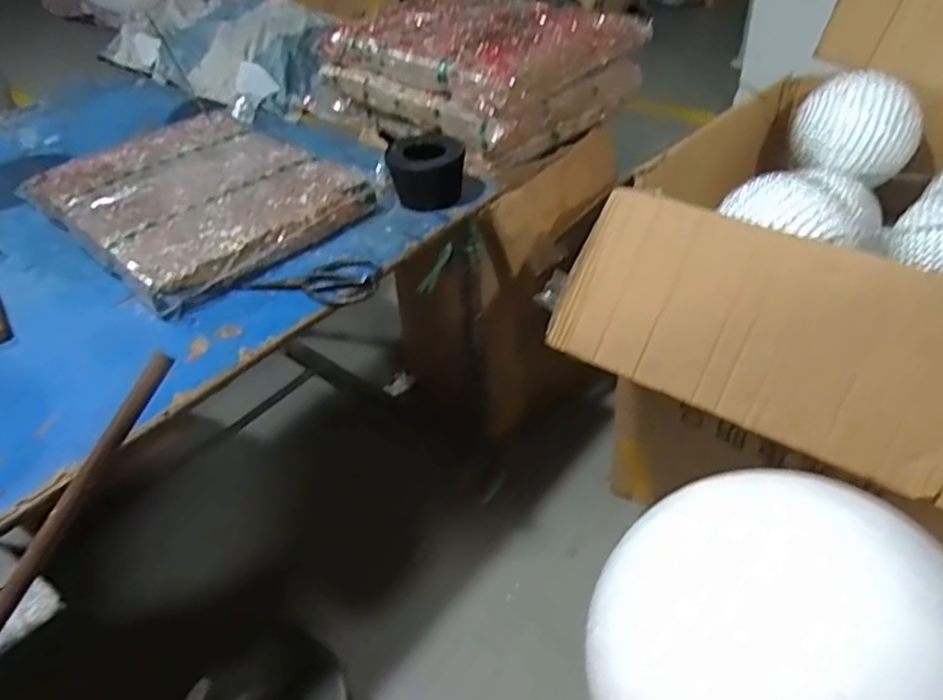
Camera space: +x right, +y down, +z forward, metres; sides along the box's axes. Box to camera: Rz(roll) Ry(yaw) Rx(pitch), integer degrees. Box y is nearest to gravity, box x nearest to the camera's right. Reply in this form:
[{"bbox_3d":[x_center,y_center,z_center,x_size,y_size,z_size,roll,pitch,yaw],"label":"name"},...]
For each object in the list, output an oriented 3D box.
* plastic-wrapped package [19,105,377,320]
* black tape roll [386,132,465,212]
[{"bbox_3d":[-0.434,-0.251,1.055,0.358,0.045,0.530,-35,48,-30],"label":"plastic-wrapped package"},{"bbox_3d":[-0.067,-0.272,1.038,0.108,0.094,0.108,-4,40,3],"label":"black tape roll"}]

